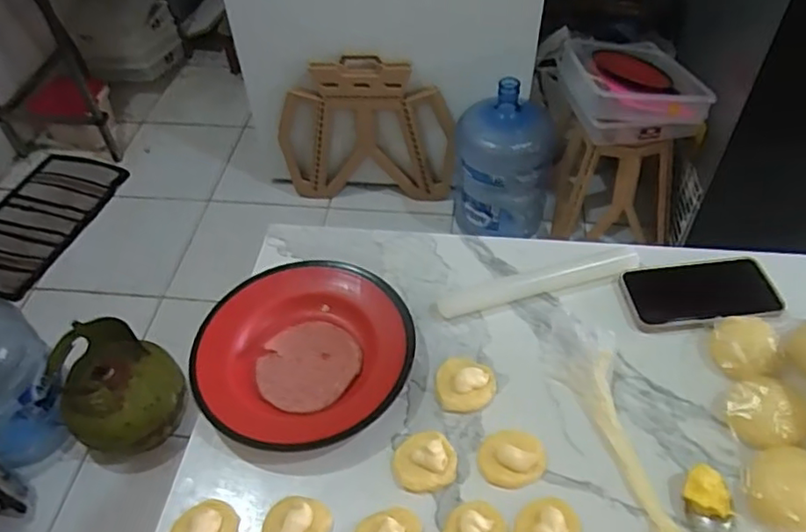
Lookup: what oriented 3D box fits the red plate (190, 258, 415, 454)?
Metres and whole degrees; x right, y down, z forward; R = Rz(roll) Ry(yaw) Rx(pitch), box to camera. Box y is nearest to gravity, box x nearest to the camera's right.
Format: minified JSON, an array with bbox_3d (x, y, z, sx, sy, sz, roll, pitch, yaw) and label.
[{"bbox_3d":[-0.101,0.075,0.606,0.200,0.024,0.210,-2,49,2],"label":"red plate"}]

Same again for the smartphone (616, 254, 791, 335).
[{"bbox_3d":[0.307,0.029,0.628,0.151,0.016,0.087,-1,49,2],"label":"smartphone"}]

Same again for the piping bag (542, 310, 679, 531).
[{"bbox_3d":[0.179,0.147,0.532,0.061,0.028,0.266,-5,49,-1],"label":"piping bag"}]

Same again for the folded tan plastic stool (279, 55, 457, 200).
[{"bbox_3d":[-0.111,-0.383,1.806,0.527,0.449,0.097,4,49,7],"label":"folded tan plastic stool"}]

